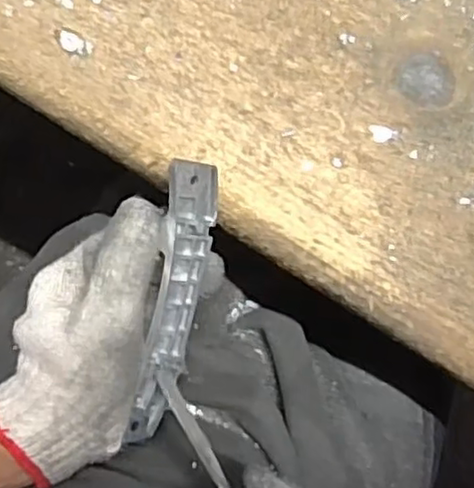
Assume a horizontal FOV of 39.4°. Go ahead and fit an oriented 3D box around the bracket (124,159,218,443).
[{"bbox_3d":[-0.033,0.033,0.353,0.026,0.021,0.152,10,102,-8],"label":"bracket"}]

